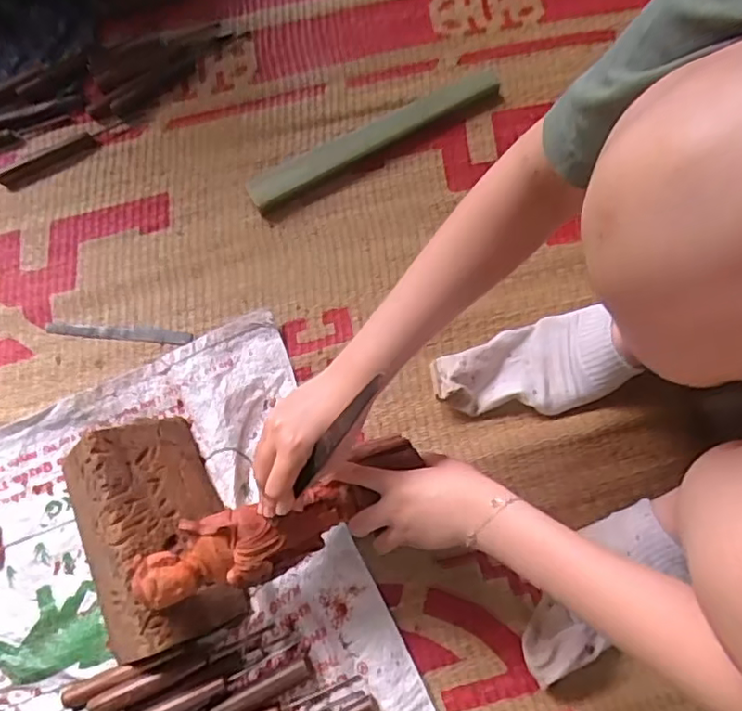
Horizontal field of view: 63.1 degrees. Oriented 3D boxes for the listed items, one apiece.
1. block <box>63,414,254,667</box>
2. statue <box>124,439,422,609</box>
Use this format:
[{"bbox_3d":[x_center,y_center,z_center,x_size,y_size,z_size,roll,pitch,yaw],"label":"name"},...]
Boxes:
[{"bbox_3d":[-0.216,0.168,0.568,0.137,0.067,0.212,-21,74,-6],"label":"block"},{"bbox_3d":[-0.076,0.146,0.526,0.254,0.048,0.066,-24,74,-16],"label":"statue"}]

